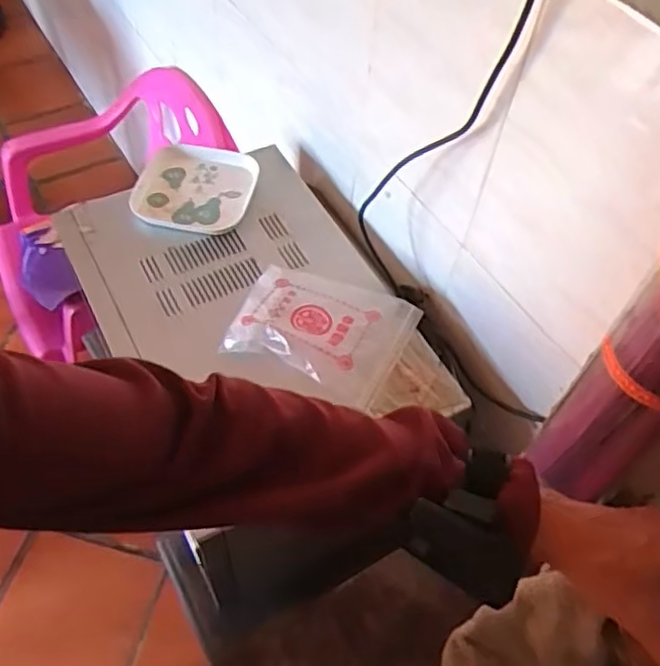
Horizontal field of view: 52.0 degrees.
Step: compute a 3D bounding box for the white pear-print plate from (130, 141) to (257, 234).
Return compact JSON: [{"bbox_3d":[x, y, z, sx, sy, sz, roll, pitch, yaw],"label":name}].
[{"bbox_3d":[-0.178,-0.190,0.880,0.141,0.020,0.142,12,55,4],"label":"white pear-print plate"}]

